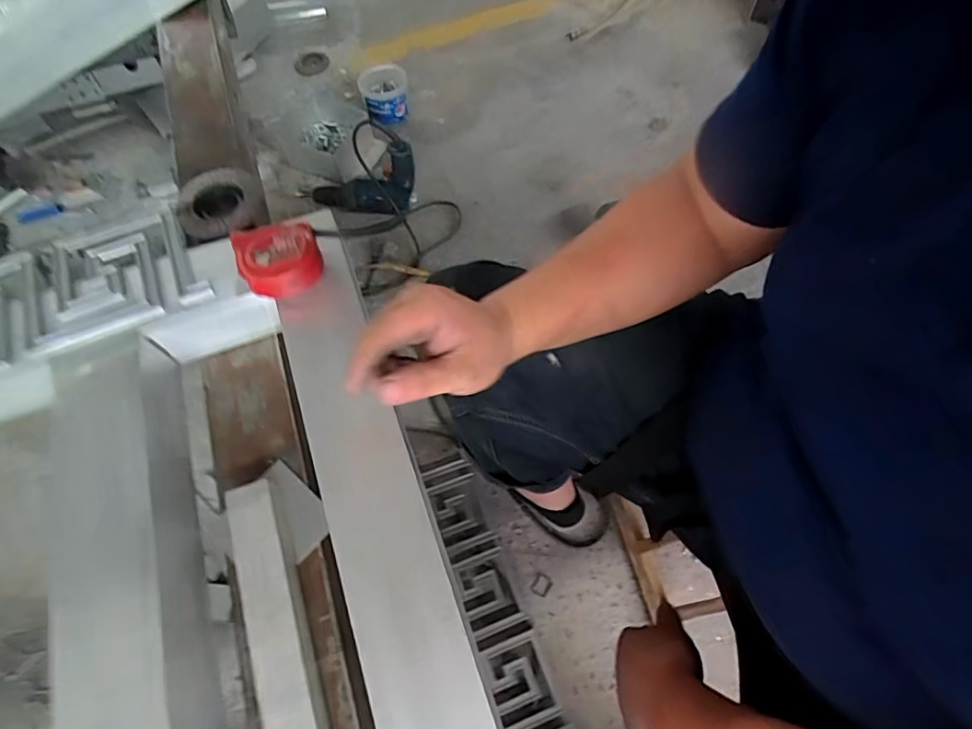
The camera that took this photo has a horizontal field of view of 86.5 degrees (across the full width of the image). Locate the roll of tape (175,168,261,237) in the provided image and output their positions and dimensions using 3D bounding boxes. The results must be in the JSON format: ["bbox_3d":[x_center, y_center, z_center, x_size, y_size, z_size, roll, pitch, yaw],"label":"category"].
[{"bbox_3d":[-0.298,-0.182,0.577,0.091,0.027,0.093,-23,66,-10],"label":"roll of tape"}]

